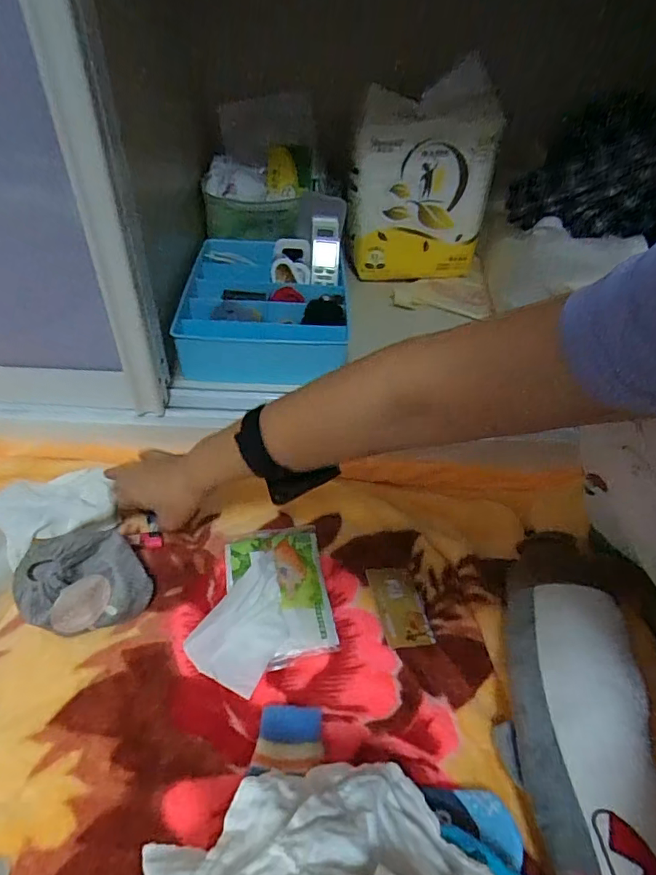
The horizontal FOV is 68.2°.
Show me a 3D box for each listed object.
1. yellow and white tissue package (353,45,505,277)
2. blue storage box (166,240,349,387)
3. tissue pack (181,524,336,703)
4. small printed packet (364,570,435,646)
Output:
[{"bbox_3d":[0.172,-0.455,0.880,0.249,0.313,0.085,-5,45,-10],"label":"yellow and white tissue package"},{"bbox_3d":[-0.100,-0.213,0.769,0.256,0.063,0.362,2,44,-4],"label":"blue storage box"},{"bbox_3d":[-0.066,0.157,0.488,0.135,0.035,0.160,-5,45,-10],"label":"tissue pack"},{"bbox_3d":[0.076,0.176,0.510,0.052,0.004,0.087,0,41,-17],"label":"small printed packet"}]

